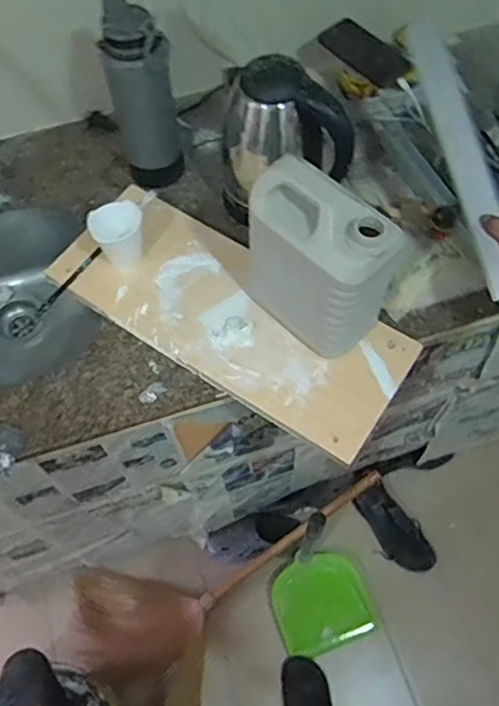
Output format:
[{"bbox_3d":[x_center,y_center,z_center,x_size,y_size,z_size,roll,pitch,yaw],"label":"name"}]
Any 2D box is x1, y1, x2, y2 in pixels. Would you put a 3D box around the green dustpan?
[{"bbox_3d":[0.174,0.612,1.561,0.245,0.064,0.291,-20,65,-9],"label":"green dustpan"}]

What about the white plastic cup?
[{"bbox_3d":[-0.191,-0.174,0.882,0.075,0.063,0.072,0,64,0],"label":"white plastic cup"}]

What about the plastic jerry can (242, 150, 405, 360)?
[{"bbox_3d":[0.086,-0.120,0.777,0.189,0.247,0.103,39,70,18],"label":"plastic jerry can"}]

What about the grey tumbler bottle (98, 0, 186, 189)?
[{"bbox_3d":[-0.158,-0.369,0.915,0.097,0.303,0.087,-14,64,-6],"label":"grey tumbler bottle"}]

